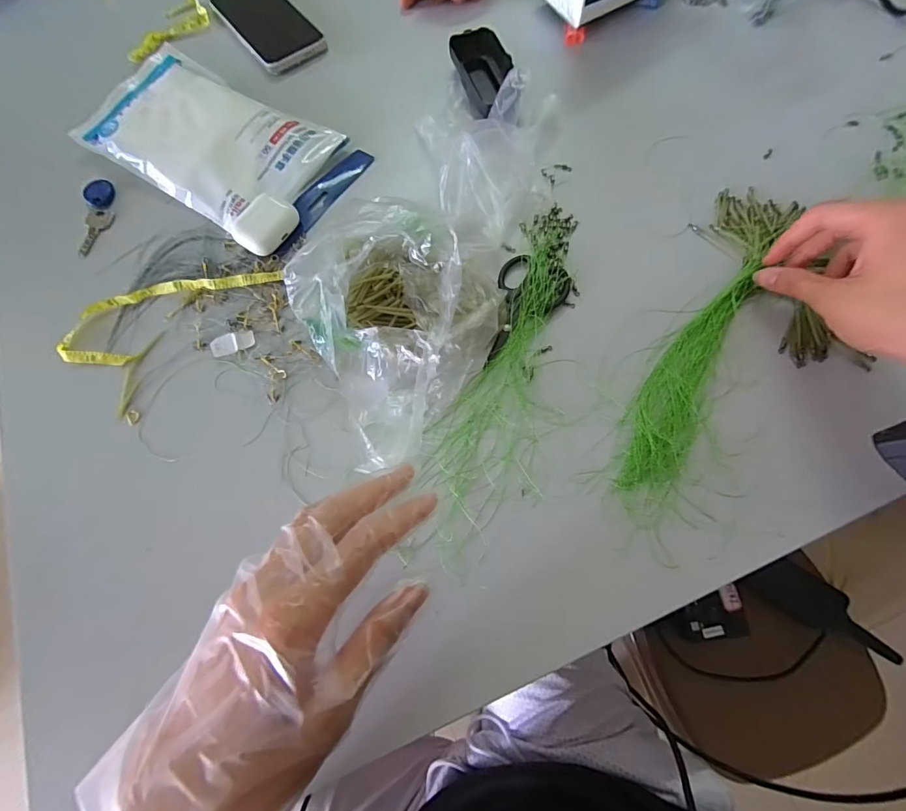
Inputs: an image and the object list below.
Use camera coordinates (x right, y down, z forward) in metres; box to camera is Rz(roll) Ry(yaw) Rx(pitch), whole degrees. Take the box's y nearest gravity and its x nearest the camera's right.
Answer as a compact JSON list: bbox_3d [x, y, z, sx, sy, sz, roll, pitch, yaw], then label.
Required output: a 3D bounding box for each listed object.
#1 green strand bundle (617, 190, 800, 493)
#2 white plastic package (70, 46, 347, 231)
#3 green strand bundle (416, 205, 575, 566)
[{"bbox_3d":[0.212,-0.068,0.353,0.054,0.018,0.309,28,76,10],"label":"green strand bundle"},{"bbox_3d":[-0.249,-0.273,0.425,0.237,0.026,0.140,30,74,11],"label":"white plastic package"},{"bbox_3d":[0.053,-0.035,0.350,0.078,0.014,0.320,20,73,8],"label":"green strand bundle"}]

